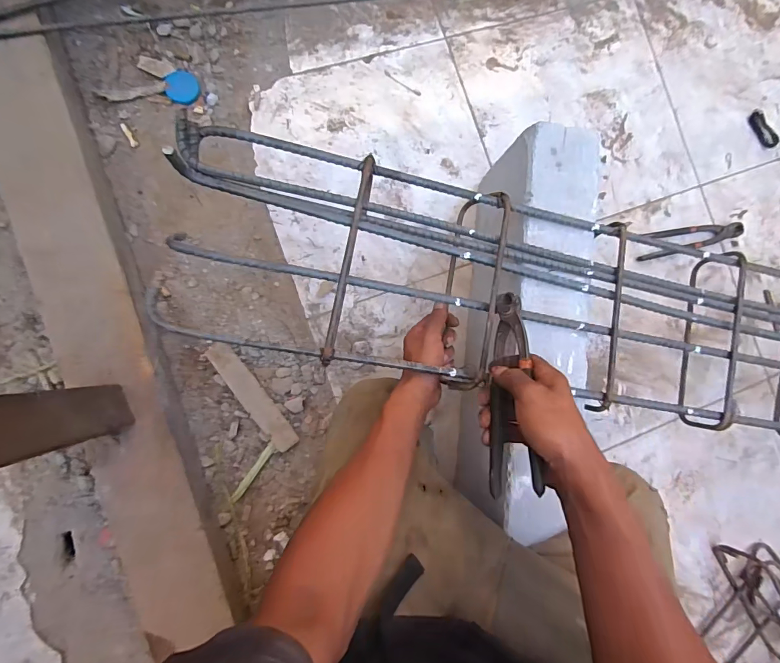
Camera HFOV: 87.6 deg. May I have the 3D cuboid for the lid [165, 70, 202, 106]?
[{"bbox_3d":[-0.344,-0.405,0.676,0.054,0.004,0.057,0,87,-9],"label":"lid"}]

